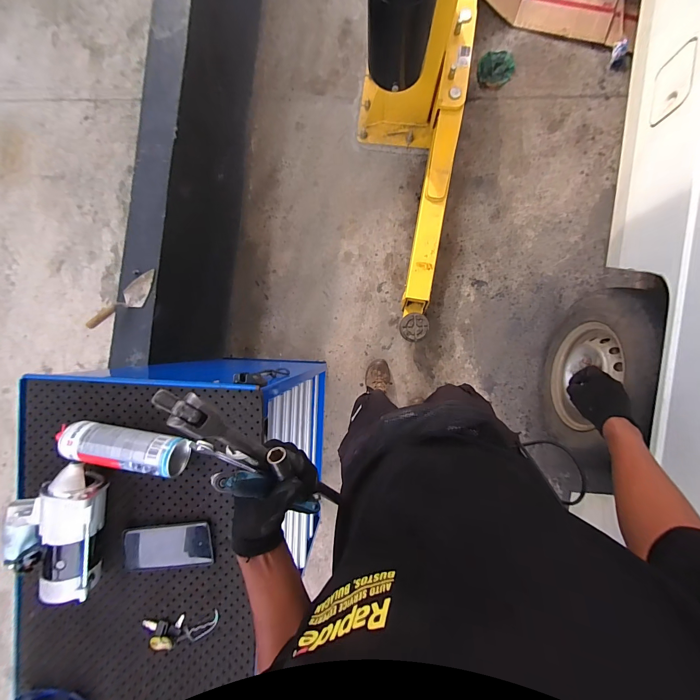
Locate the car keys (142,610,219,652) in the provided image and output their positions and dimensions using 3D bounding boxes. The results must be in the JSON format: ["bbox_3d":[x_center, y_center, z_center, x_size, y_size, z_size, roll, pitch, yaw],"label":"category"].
[{"bbox_3d":[-0.307,0.515,0.592,0.138,0.015,0.053,-11,88,6],"label":"car keys"}]

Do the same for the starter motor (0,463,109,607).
[{"bbox_3d":[-0.492,0.309,0.545,0.123,0.071,0.230,8,92,7],"label":"starter motor"}]

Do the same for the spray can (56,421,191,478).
[{"bbox_3d":[-0.383,0.171,0.556,0.209,0.056,0.070,7,92,7],"label":"spray can"}]

